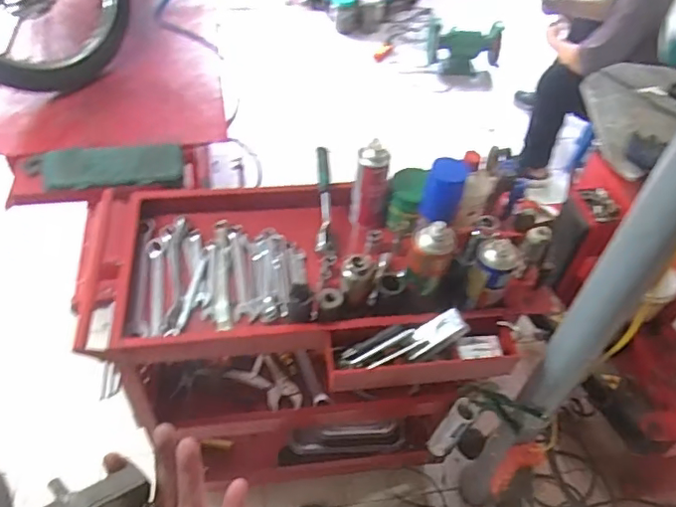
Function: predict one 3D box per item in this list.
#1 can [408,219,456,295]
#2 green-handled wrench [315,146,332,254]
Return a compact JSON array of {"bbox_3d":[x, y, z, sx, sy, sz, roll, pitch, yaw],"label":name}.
[{"bbox_3d":[0.141,0.007,0.872,0.054,0.122,0.052,2,49,-3],"label":"can"},{"bbox_3d":[-0.027,-0.103,1.084,0.028,0.034,0.222,0,69,-2],"label":"green-handled wrench"}]

